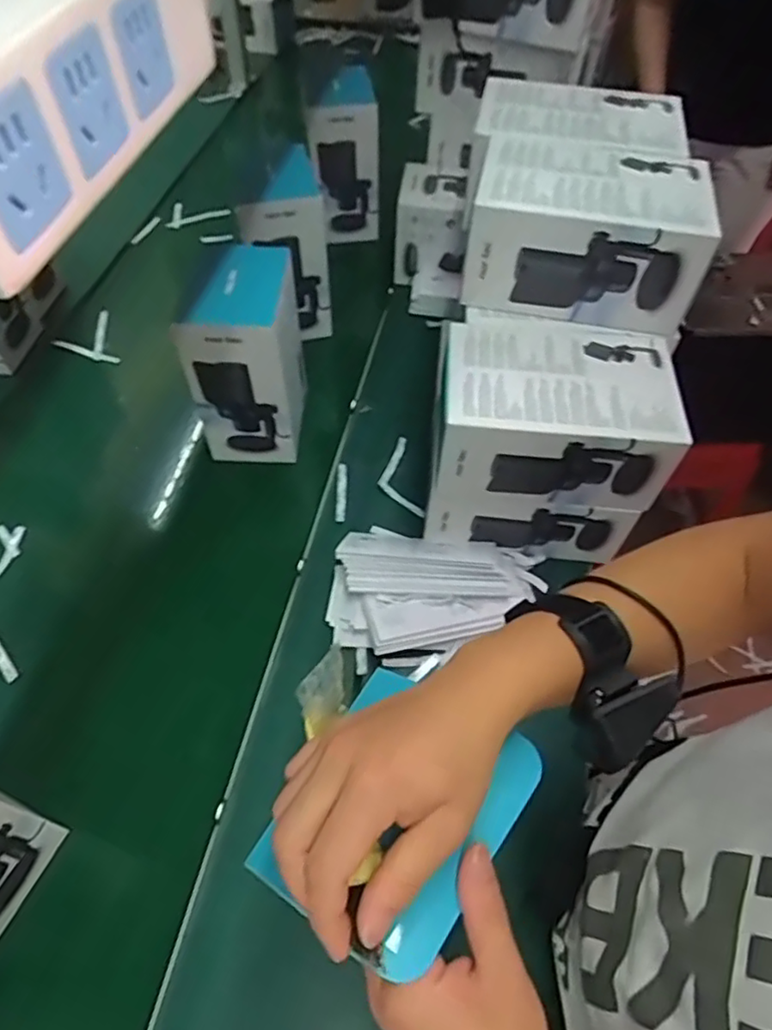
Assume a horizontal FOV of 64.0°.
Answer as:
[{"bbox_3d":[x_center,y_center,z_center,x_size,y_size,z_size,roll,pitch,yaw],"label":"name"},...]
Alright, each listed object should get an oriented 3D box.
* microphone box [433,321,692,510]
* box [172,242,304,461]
[{"bbox_3d":[0.172,-0.108,0.657,0.229,0.123,0.157,1,57,2],"label":"microphone box"},{"bbox_3d":[-0.175,-0.199,0.801,0.113,0.222,0.155,1,57,2],"label":"box"}]

